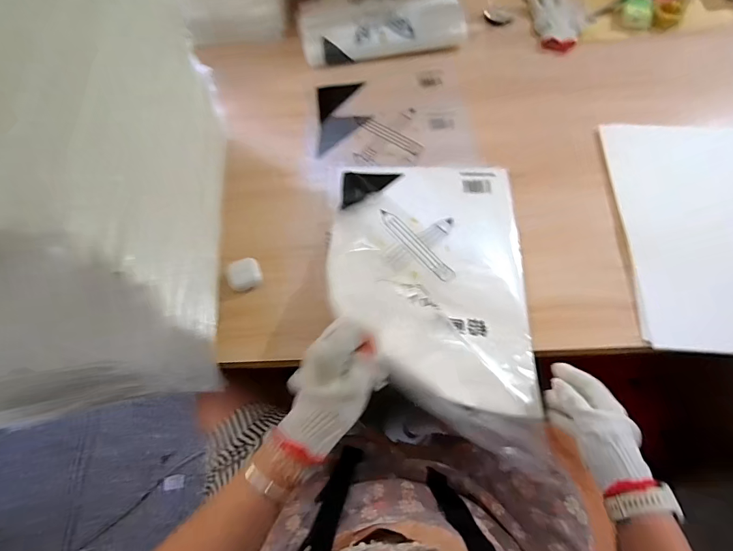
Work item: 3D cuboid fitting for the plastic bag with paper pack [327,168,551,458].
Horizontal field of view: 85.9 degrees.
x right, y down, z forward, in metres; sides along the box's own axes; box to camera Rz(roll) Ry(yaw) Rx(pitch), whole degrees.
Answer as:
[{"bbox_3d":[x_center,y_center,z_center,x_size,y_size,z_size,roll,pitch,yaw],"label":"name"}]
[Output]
[{"bbox_3d":[0.091,-0.010,0.569,0.287,0.083,0.434,2,64,4],"label":"plastic bag with paper pack"}]

